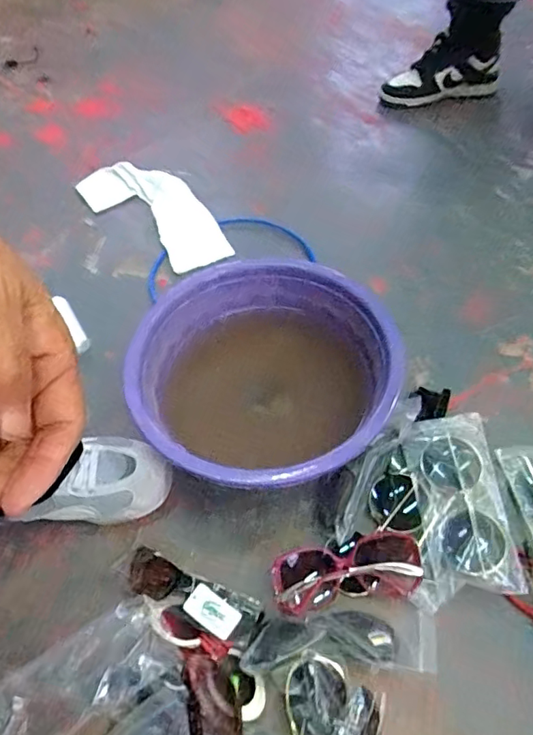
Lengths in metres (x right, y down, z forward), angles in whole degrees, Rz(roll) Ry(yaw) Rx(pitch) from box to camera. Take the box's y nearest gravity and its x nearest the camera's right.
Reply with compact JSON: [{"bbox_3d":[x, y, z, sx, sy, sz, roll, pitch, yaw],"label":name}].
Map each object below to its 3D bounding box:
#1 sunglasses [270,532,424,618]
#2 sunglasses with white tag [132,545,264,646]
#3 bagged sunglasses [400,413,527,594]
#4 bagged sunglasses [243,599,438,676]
[{"bbox_3d":[0.076,0.193,0.509,0.140,0.031,0.058,-12,53,-5],"label":"sunglasses"},{"bbox_3d":[-0.076,0.221,0.508,0.145,0.042,0.050,18,56,17],"label":"sunglasses with white tag"},{"bbox_3d":[0.203,0.134,0.556,0.094,0.047,0.184,-4,53,1],"label":"bagged sunglasses"},{"bbox_3d":[0.069,0.240,0.483,0.170,0.052,0.065,0,53,4],"label":"bagged sunglasses"}]

